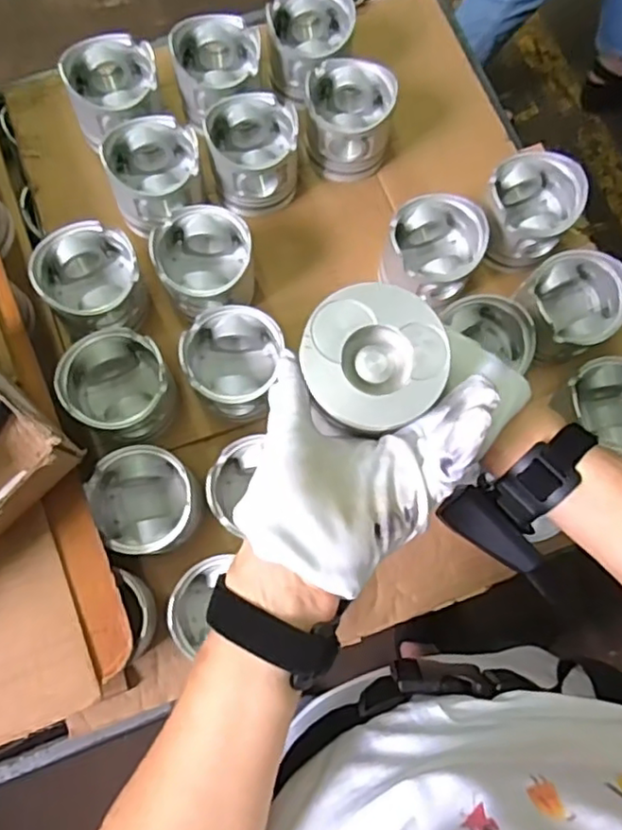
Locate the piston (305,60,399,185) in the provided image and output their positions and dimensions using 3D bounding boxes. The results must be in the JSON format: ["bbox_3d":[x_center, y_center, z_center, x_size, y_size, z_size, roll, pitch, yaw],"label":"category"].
[{"bbox_3d":[0.043,-0.316,0.691,0.092,0.083,0.090,1,76,-2],"label":"piston"}]

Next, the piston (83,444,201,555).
[{"bbox_3d":[-0.147,0.077,0.572,0.095,0.060,0.090,1,76,-2],"label":"piston"}]

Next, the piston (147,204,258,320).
[{"bbox_3d":[-0.104,-0.146,0.640,0.096,0.086,0.094,-12,76,-5],"label":"piston"}]

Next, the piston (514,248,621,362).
[{"bbox_3d":[0.247,-0.106,0.618,0.096,0.061,0.092,-7,76,-4],"label":"piston"}]

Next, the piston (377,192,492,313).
[{"bbox_3d":[0.121,-0.162,0.637,0.096,0.068,0.099,1,76,-2],"label":"piston"}]

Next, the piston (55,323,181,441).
[{"bbox_3d":[-0.176,-0.027,0.590,0.092,0.072,0.090,1,76,-2],"label":"piston"}]

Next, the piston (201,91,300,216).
[{"bbox_3d":[-0.061,-0.269,0.671,0.094,0.074,0.100,0,76,-2],"label":"piston"}]

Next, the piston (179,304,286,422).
[{"bbox_3d":[-0.075,-0.046,0.614,0.091,0.079,0.097,15,75,2],"label":"piston"}]

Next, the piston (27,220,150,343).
[{"bbox_3d":[-0.210,-0.125,0.617,0.091,0.081,0.093,1,76,-2],"label":"piston"}]

